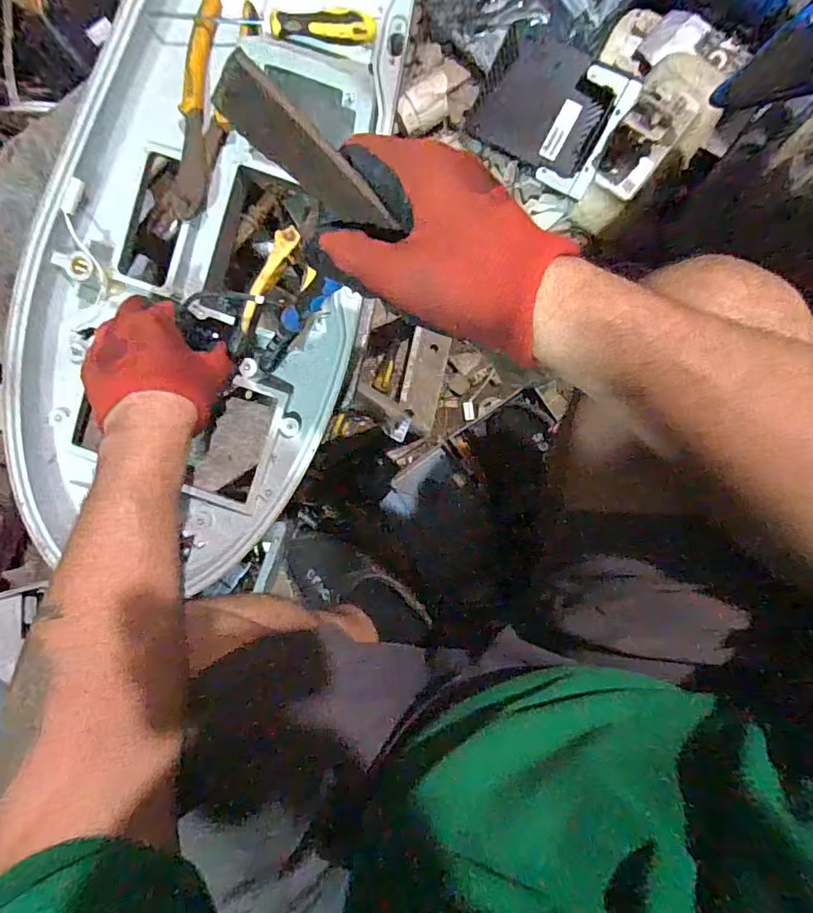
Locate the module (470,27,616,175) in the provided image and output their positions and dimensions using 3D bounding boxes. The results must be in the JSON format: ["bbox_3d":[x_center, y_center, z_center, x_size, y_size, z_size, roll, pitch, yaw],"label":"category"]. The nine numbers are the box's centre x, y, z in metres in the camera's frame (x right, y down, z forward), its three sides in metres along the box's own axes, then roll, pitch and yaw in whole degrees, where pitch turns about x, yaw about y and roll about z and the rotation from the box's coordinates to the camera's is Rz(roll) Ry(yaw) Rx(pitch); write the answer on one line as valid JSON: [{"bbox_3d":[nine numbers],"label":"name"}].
[{"bbox_3d":[0.202,-0.522,0.738,0.191,0.023,0.152,34,112,9],"label":"module"}]

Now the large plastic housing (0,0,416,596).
[{"bbox_3d":[-0.161,-0.185,0.443,0.301,0.080,0.619,19,94,7],"label":"large plastic housing"}]

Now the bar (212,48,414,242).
[{"bbox_3d":[-0.046,-0.139,0.241,0.095,0.039,0.004,36,62,-28],"label":"bar"}]

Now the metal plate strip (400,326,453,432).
[{"bbox_3d":[0.029,-0.121,0.797,0.059,0.005,0.154,12,95,-8],"label":"metal plate strip"}]

